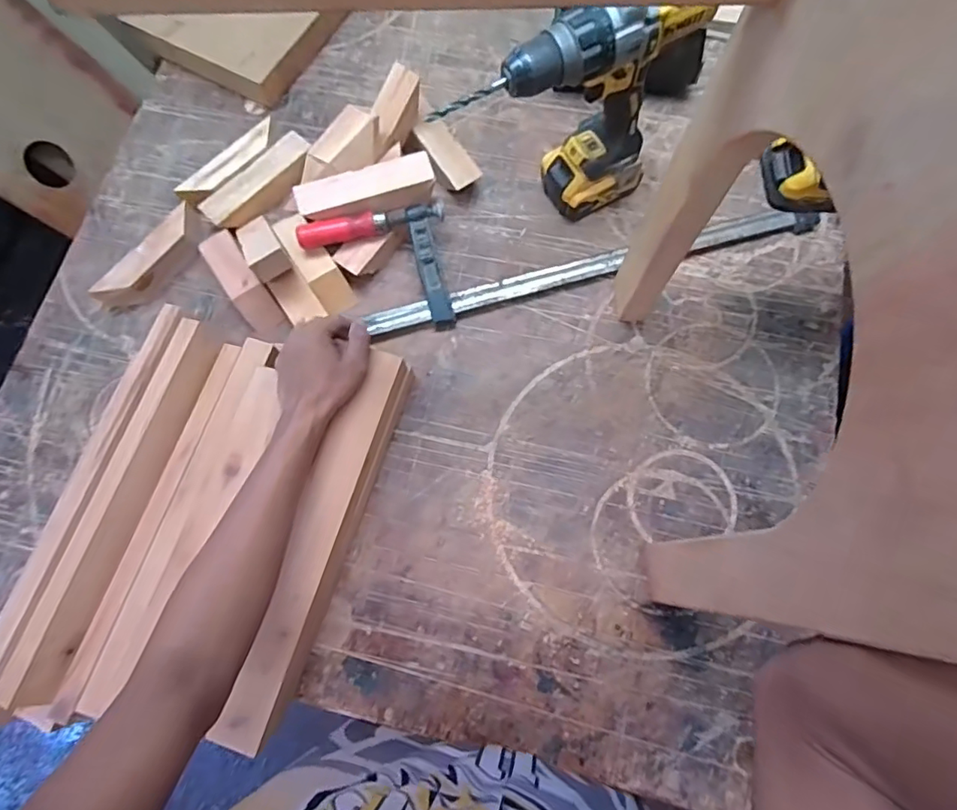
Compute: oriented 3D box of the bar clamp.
[{"bbox_3d":[0.100,-0.212,0.663,0.599,0.069,0.142,-15,74,-2],"label":"bar clamp"}]

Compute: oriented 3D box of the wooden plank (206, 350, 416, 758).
[{"bbox_3d":[-0.158,0.135,0.568,0.043,0.074,0.391,16,75,7],"label":"wooden plank"}]

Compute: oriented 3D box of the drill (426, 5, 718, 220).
[{"bbox_3d":[0.110,-0.302,0.591,0.226,0.251,0.071,-22,75,-4],"label":"drill"}]

